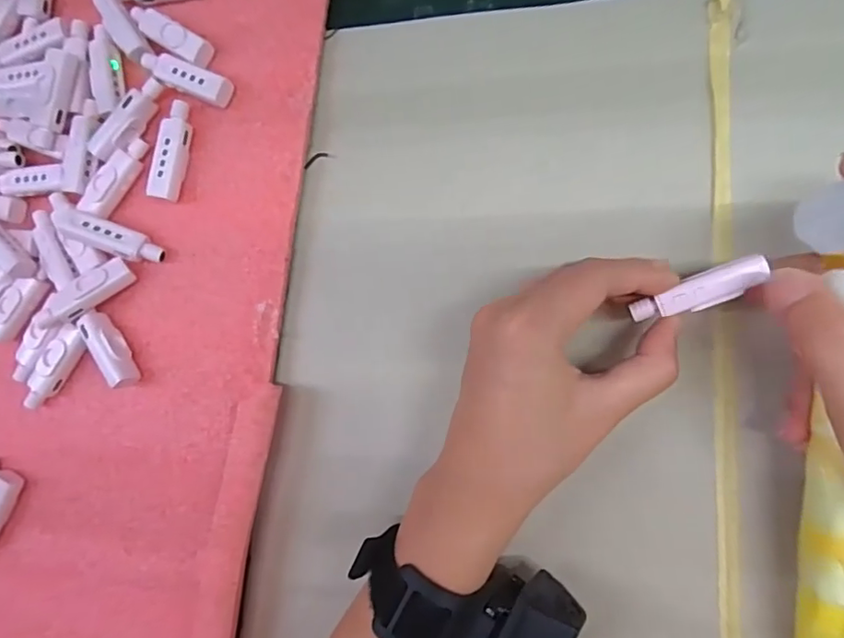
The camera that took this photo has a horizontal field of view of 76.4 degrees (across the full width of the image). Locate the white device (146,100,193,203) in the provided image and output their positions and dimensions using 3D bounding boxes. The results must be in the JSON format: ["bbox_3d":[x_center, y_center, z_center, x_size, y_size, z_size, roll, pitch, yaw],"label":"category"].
[{"bbox_3d":[-0.143,-0.096,0.307,0.013,0.016,0.056,9,88,12],"label":"white device"}]

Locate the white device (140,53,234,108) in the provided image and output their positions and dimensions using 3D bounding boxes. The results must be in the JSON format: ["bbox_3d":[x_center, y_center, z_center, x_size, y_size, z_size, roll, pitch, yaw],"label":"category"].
[{"bbox_3d":[-0.136,-0.139,0.309,0.058,0.012,0.017,24,91,12],"label":"white device"}]

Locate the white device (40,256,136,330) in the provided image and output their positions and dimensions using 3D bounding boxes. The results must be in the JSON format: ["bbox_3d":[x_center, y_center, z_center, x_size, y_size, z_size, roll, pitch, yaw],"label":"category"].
[{"bbox_3d":[-0.191,-0.014,0.303,0.056,0.011,0.017,-35,83,-6],"label":"white device"}]

